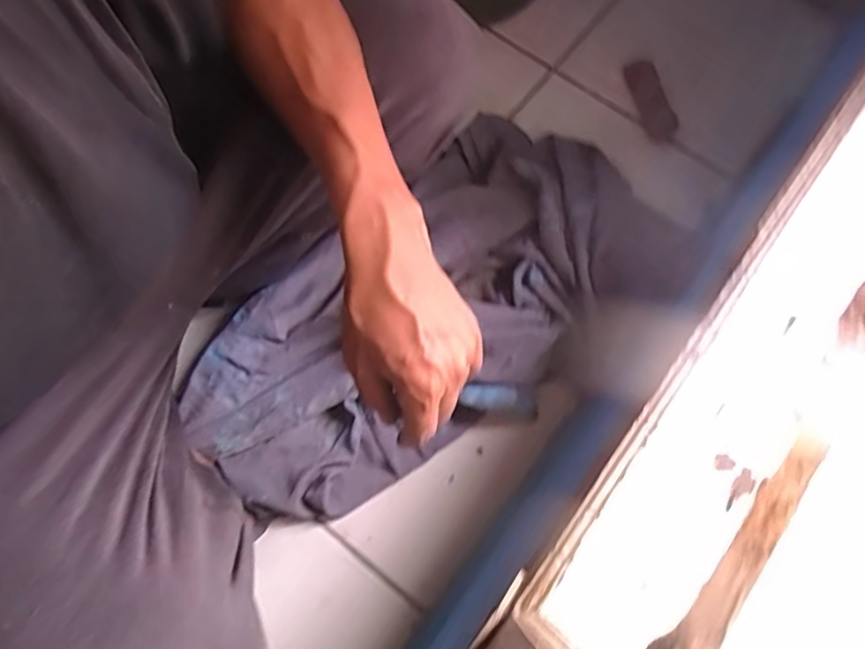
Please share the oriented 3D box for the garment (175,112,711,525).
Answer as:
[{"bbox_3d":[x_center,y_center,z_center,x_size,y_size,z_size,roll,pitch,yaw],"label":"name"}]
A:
[{"bbox_3d":[0.010,-0.024,0.654,0.510,0.057,0.276,-33,75,-4],"label":"garment"}]

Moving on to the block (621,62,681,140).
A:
[{"bbox_3d":[0.276,-0.285,0.762,0.038,0.016,0.115,-15,73,-3],"label":"block"}]

